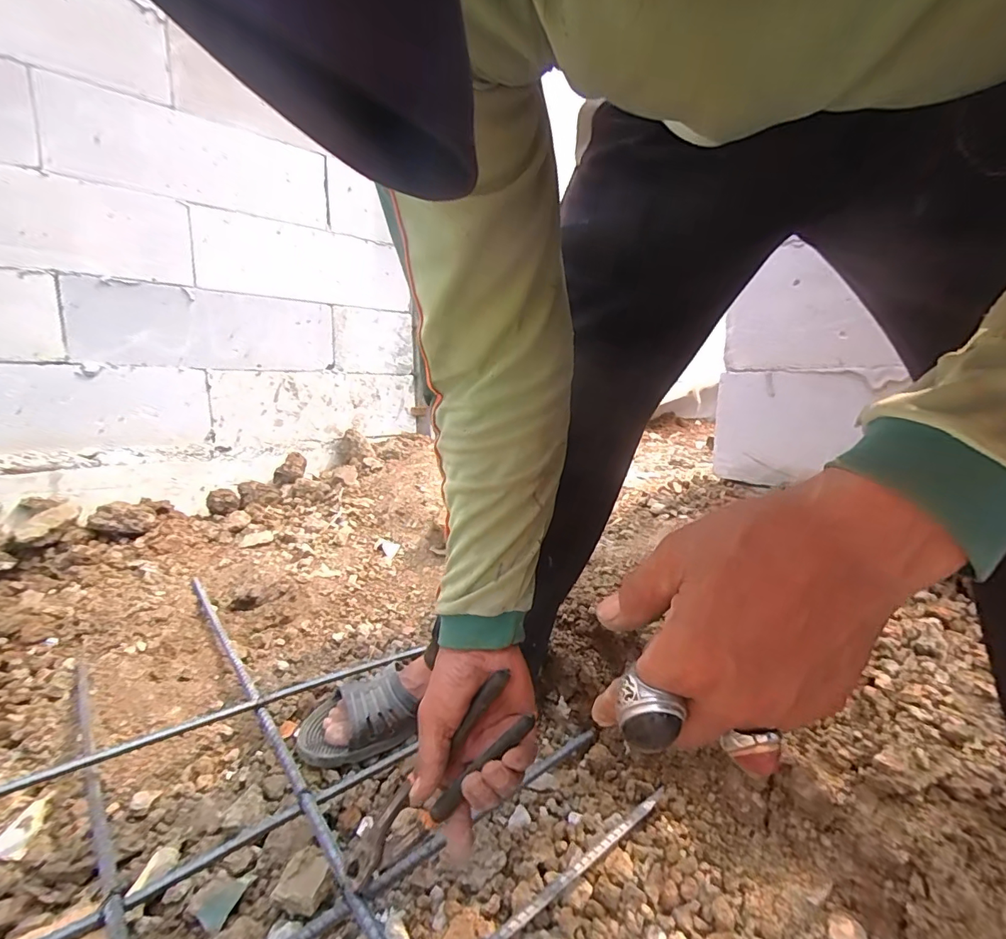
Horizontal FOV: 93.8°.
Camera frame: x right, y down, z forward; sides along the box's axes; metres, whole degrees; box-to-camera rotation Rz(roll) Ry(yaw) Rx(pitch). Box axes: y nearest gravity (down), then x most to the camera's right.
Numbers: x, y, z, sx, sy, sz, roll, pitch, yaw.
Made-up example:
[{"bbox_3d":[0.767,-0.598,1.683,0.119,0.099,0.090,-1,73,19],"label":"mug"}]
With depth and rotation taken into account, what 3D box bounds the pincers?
[{"bbox_3d":[-0.060,0.264,0.382,0.034,0.217,0.039,38,8,-6],"label":"pincers"}]

